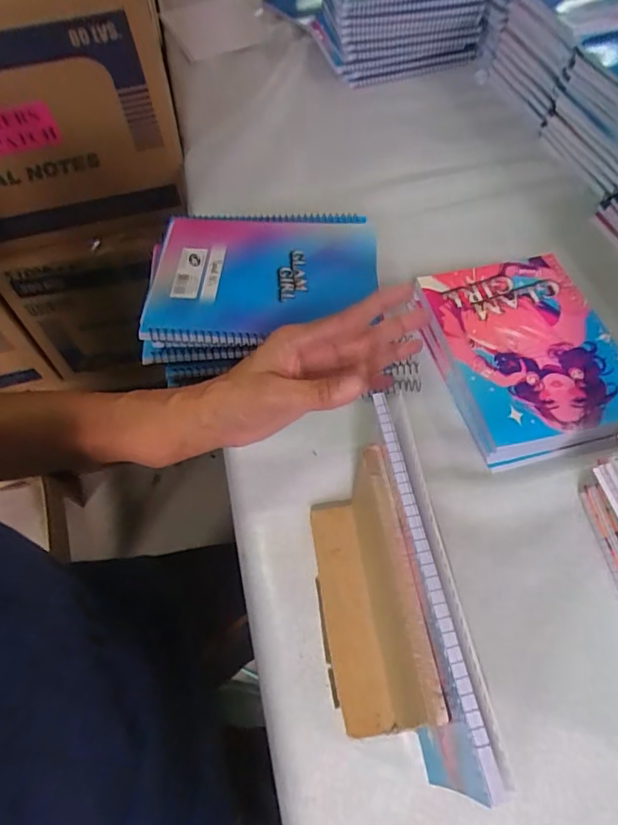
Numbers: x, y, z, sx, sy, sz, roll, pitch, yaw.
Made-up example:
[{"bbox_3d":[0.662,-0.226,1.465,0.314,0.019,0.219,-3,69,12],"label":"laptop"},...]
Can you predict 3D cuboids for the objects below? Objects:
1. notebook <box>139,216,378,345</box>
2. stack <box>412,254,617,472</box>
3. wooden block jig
[{"bbox_3d":[-0.041,-0.127,0.469,0.197,0.013,0.155,2,59,3],"label":"notebook"},{"bbox_3d":[0.196,-0.056,0.488,0.160,0.038,0.199,-14,58,-6],"label":"stack"},{"bbox_3d":[0.036,0.115,0.346,0.058,0.114,0.166,-7,57,-2],"label":"wooden block jig"}]

